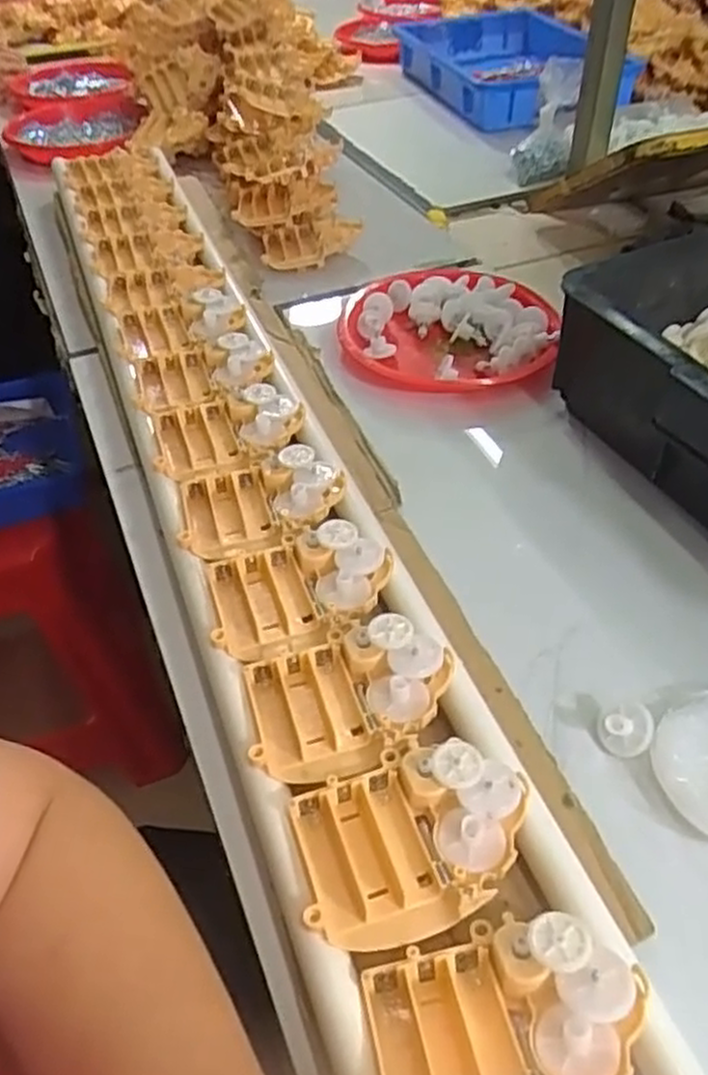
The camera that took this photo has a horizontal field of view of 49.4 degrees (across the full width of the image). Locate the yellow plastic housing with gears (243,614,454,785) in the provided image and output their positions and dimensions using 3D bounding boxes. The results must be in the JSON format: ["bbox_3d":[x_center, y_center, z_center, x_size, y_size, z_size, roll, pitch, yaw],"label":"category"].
[{"bbox_3d":[-0.003,0.072,0.370,0.099,0.023,0.072,-22,50,-16],"label":"yellow plastic housing with gears"}]

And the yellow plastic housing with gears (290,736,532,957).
[{"bbox_3d":[0.023,0.124,0.323,0.098,0.020,0.072,-25,51,-18],"label":"yellow plastic housing with gears"}]

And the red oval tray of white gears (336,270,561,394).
[{"bbox_3d":[0.079,-0.178,0.647,0.175,0.028,0.160,7,49,9],"label":"red oval tray of white gears"}]

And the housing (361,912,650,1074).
[{"bbox_3d":[0.055,0.175,0.272,0.096,0.022,0.071,-8,48,-4],"label":"housing"}]

